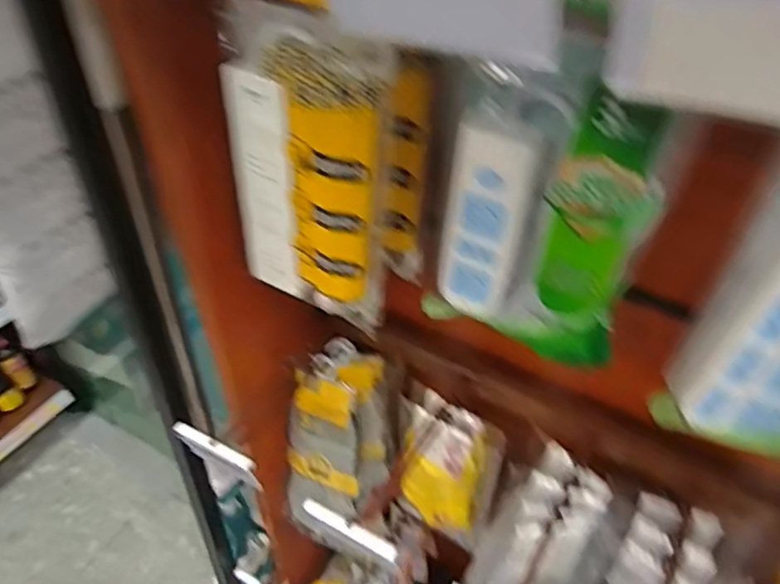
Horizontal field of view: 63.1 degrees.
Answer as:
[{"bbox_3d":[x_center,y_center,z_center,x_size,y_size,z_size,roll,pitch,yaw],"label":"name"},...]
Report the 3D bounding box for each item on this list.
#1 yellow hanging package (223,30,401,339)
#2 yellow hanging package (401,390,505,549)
[{"bbox_3d":[-0.062,-0.079,0.452,0.125,0.215,0.031,25,49,23],"label":"yellow hanging package"},{"bbox_3d":[0.059,0.188,0.695,0.096,0.219,0.045,23,48,22],"label":"yellow hanging package"}]

